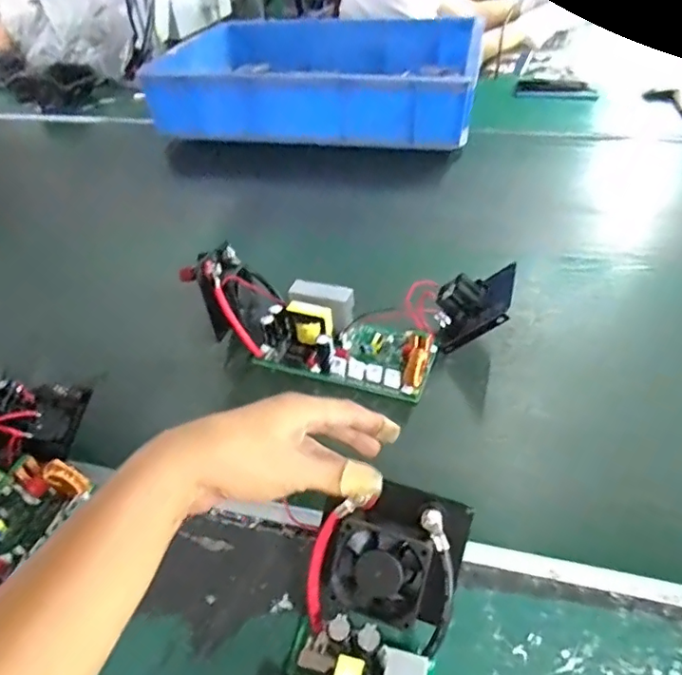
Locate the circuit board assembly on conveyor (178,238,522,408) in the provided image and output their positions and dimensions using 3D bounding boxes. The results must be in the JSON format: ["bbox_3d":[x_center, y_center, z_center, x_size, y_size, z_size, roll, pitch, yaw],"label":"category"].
[{"bbox_3d":[0.006,-0.032,0.593,0.331,0.086,0.155,8,44,14],"label":"circuit board assembly on conveyor"}]

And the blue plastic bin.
[{"bbox_3d":[-0.042,-0.493,1.027,0.557,0.111,0.396,3,43,9],"label":"blue plastic bin"}]

